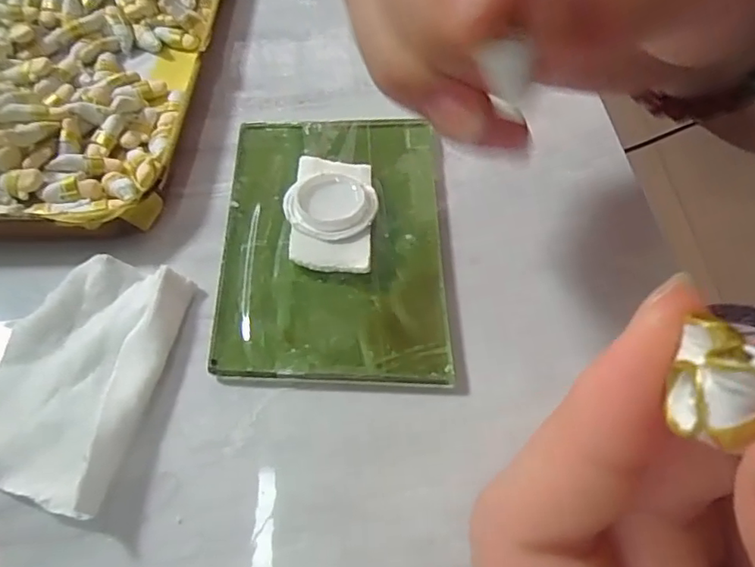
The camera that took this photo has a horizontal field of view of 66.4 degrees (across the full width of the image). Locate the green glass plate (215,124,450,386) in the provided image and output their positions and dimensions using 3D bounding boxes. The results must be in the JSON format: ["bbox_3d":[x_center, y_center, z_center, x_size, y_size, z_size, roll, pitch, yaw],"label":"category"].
[{"bbox_3d":[-0.014,-0.018,0.178,0.066,0.009,0.103,0,54,0],"label":"green glass plate"}]

